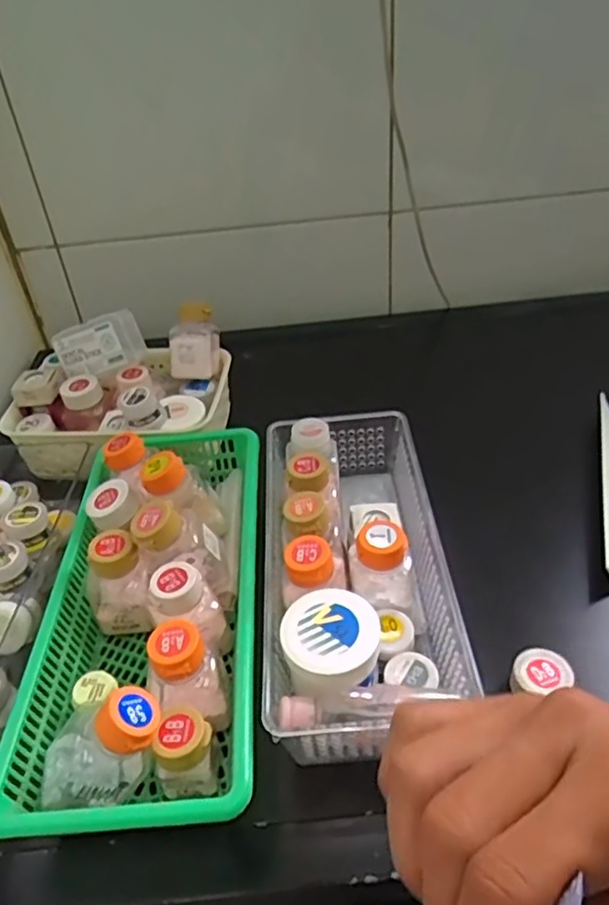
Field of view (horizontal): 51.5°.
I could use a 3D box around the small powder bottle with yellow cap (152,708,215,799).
[{"bbox_3d":[-0.062,0.161,0.341,0.025,0.049,0.031,8,40,16],"label":"small powder bottle with yellow cap"}]

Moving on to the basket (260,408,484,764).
[{"bbox_3d":[0.033,0.071,0.429,0.112,0.072,0.258,-4,38,2],"label":"basket"}]

